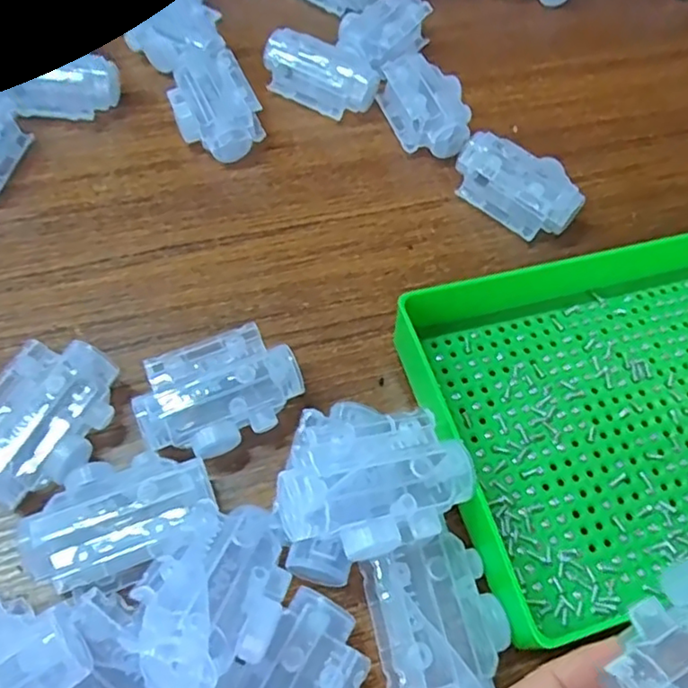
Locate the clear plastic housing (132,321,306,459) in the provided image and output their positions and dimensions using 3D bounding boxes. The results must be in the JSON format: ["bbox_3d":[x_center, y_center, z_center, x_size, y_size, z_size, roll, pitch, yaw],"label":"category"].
[{"bbox_3d":[-0.054,0.023,0.272,0.067,0.029,0.043,-23,65,-17],"label":"clear plastic housing"}]

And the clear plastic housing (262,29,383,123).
[{"bbox_3d":[-0.014,-0.167,0.390,0.070,0.029,0.036,25,61,10],"label":"clear plastic housing"}]

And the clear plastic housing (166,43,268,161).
[{"bbox_3d":[-0.076,-0.140,0.364,0.045,0.029,0.071,-16,62,-13],"label":"clear plastic housing"}]

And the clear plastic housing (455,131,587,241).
[{"bbox_3d":[0.097,-0.089,0.349,0.070,0.030,0.039,36,64,15],"label":"clear plastic housing"}]

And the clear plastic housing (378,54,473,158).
[{"bbox_3d":[0.051,-0.144,0.382,0.044,0.029,0.068,-17,63,-14],"label":"clear plastic housing"}]

